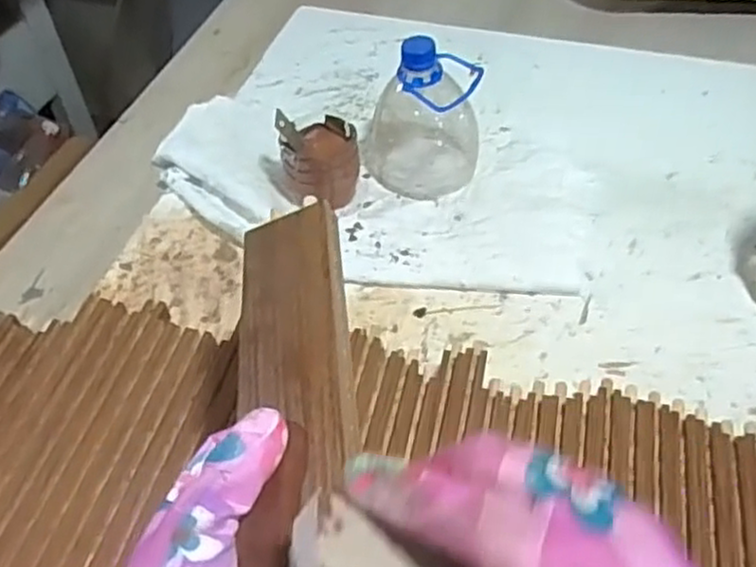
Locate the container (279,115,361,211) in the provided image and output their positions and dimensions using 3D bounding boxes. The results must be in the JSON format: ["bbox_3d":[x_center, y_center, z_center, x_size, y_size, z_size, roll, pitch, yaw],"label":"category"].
[{"bbox_3d":[-0.052,-0.105,0.663,0.070,0.063,0.077,-8,51,-5],"label":"container"}]

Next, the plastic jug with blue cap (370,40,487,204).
[{"bbox_3d":[0.041,-0.150,0.654,0.099,0.127,0.084,3,51,5],"label":"plastic jug with blue cap"}]

